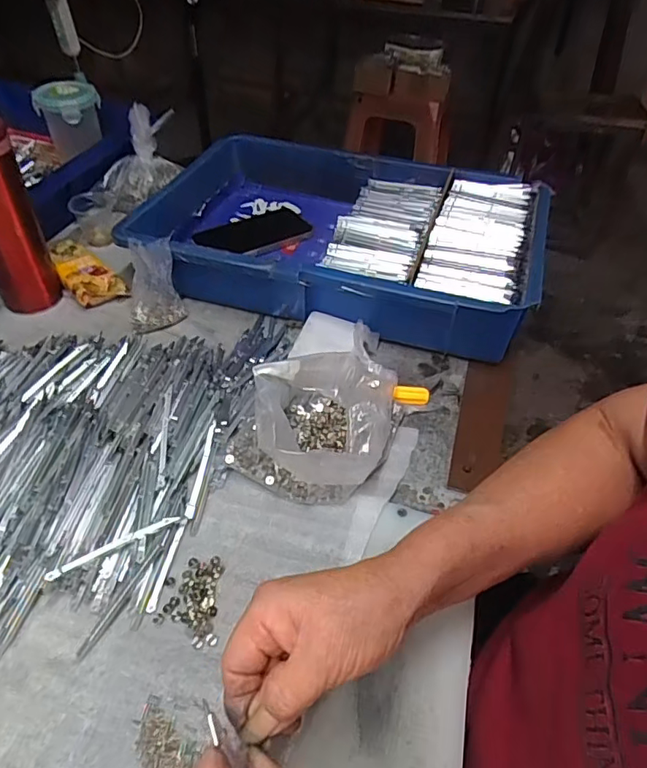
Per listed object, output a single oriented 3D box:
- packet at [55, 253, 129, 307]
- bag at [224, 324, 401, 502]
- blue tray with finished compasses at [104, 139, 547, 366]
[{"bbox_3d":[-0.258,-0.116,0.596,0.053,0.032,0.063,-29,53,-28],"label":"packet"},{"bbox_3d":[-0.002,0.022,0.437,0.116,0.063,0.130,23,47,19],"label":"bag"},{"bbox_3d":[0.014,-0.180,0.638,0.449,0.104,0.294,13,46,9],"label":"blue tray with finished compasses"}]

